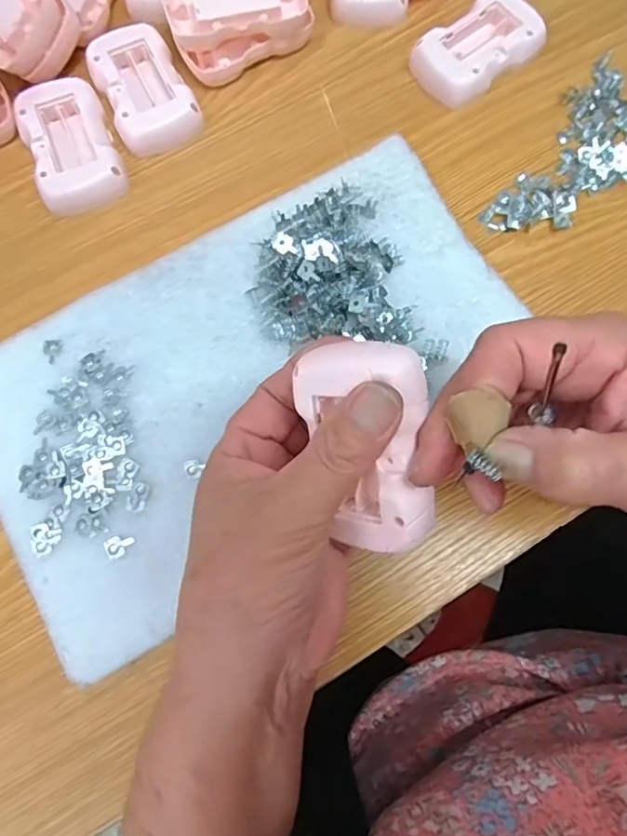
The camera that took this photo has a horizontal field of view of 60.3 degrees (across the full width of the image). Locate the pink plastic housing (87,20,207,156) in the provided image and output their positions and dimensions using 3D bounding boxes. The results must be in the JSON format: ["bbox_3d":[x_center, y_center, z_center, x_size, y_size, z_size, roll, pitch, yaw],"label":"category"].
[{"bbox_3d":[-0.107,-0.207,0.339,0.050,0.014,0.081,-26,78,-6],"label":"pink plastic housing"}]

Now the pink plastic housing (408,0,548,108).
[{"bbox_3d":[0.108,-0.241,0.351,0.085,0.017,0.048,-39,79,-9],"label":"pink plastic housing"}]

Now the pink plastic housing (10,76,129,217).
[{"bbox_3d":[-0.149,-0.167,0.329,0.050,0.013,0.080,-23,77,-6],"label":"pink plastic housing"}]

